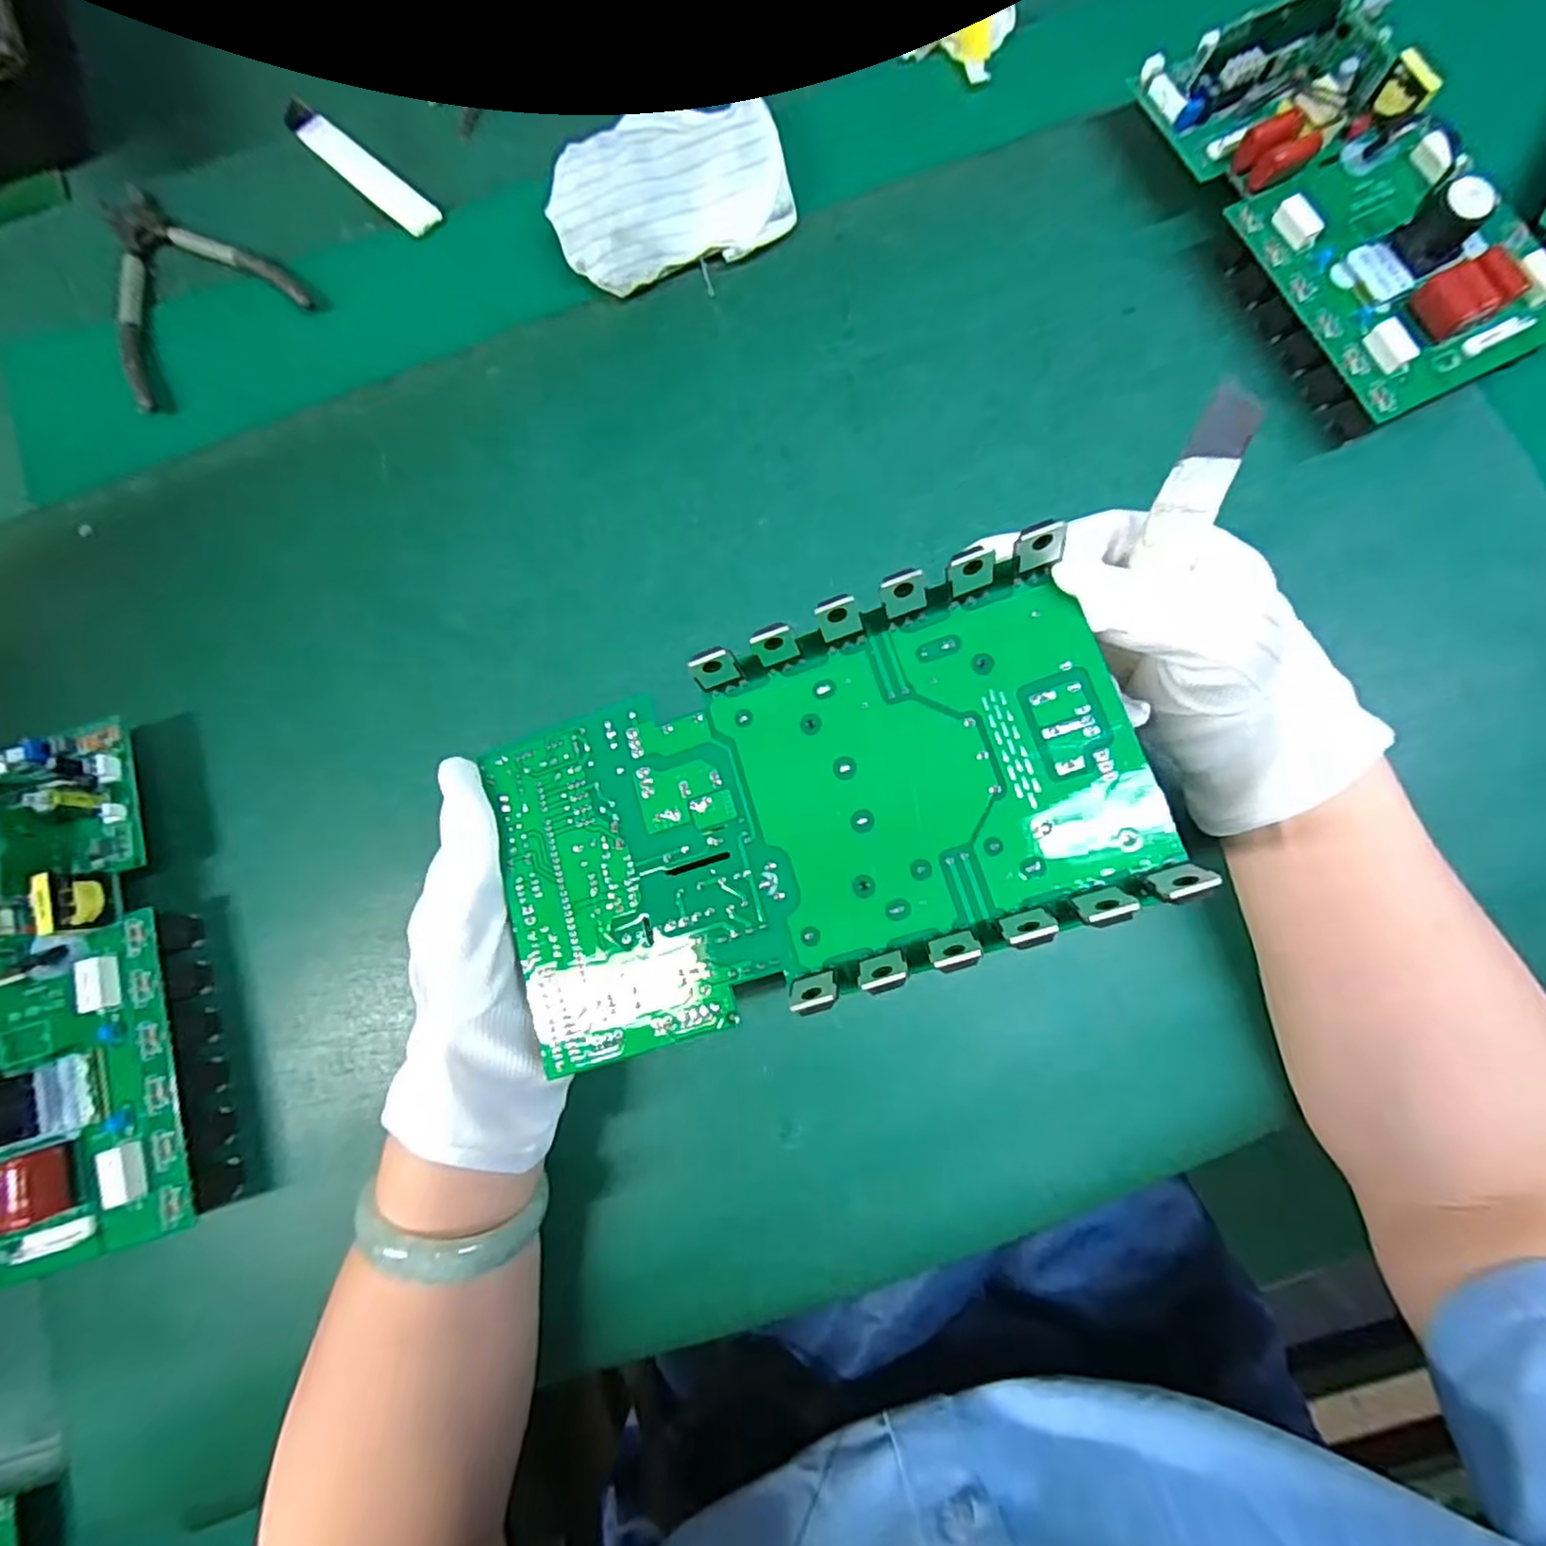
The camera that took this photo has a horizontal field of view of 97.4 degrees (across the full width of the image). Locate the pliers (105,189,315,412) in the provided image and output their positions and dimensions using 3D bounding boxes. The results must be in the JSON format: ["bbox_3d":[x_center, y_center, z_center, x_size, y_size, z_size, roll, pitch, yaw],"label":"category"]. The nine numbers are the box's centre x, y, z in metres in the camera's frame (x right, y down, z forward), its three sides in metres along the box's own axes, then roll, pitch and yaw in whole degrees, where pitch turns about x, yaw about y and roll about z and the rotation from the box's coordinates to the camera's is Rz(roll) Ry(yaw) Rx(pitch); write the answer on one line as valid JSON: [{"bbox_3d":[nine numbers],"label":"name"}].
[{"bbox_3d":[-0.351,-0.293,0.398,0.109,0.007,0.140,-37,81,-4],"label":"pliers"}]

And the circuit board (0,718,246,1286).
[{"bbox_3d":[-0.335,0.099,0.311,0.115,0.056,0.234,-18,81,-1],"label":"circuit board"}]

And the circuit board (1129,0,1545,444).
[{"bbox_3d":[0.300,-0.297,0.352,0.125,0.052,0.226,-27,81,-2],"label":"circuit board"}]

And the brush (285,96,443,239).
[{"bbox_3d":[-0.253,-0.367,0.409,0.142,0.007,0.022,42,85,8],"label":"brush"}]

